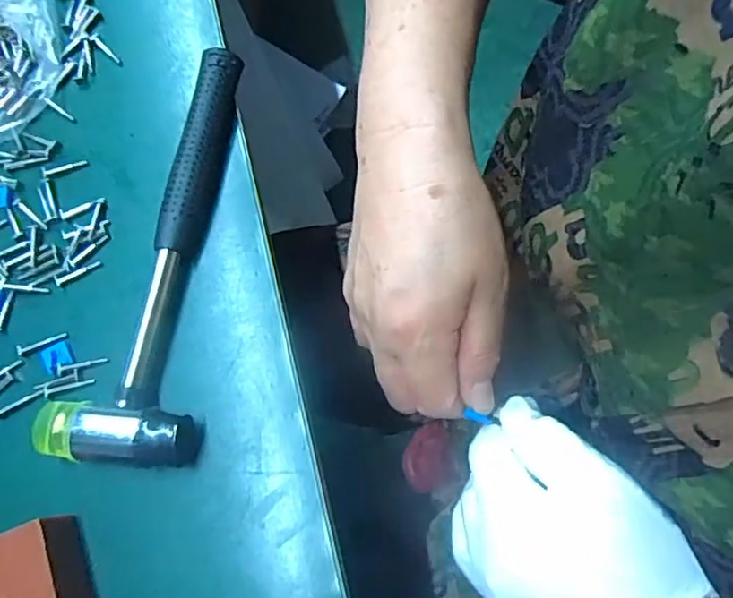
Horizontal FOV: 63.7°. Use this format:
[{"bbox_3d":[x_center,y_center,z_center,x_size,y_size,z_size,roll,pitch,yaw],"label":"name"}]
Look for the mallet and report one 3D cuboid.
[{"bbox_3d":[-0.120,-0.033,0.324,0.075,0.026,0.235,2,72,0],"label":"mallet"}]

